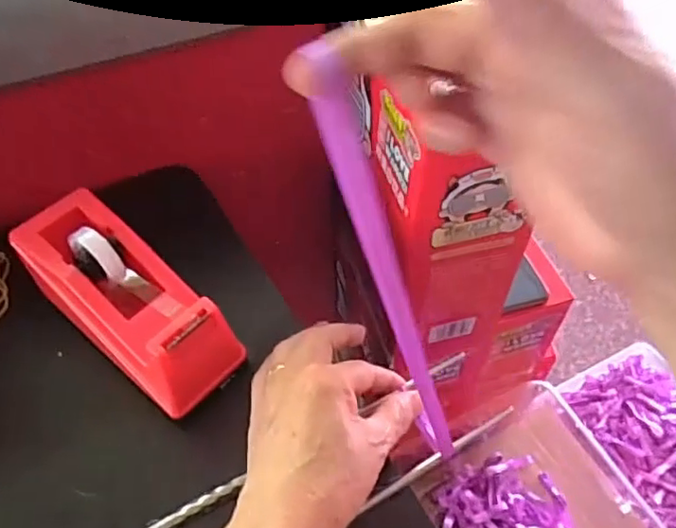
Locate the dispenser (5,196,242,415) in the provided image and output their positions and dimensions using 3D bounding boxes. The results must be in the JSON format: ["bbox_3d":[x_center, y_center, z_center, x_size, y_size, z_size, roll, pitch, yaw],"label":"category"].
[{"bbox_3d":[-0.135,0.020,0.378,0.155,0.060,0.065,34,60,24],"label":"dispenser"}]

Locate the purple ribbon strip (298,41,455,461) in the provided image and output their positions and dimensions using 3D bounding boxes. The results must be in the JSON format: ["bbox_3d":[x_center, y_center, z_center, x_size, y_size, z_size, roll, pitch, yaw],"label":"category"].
[{"bbox_3d":[0.028,0.022,0.274,0.012,0.218,0.011,19,51,42],"label":"purple ribbon strip"}]

